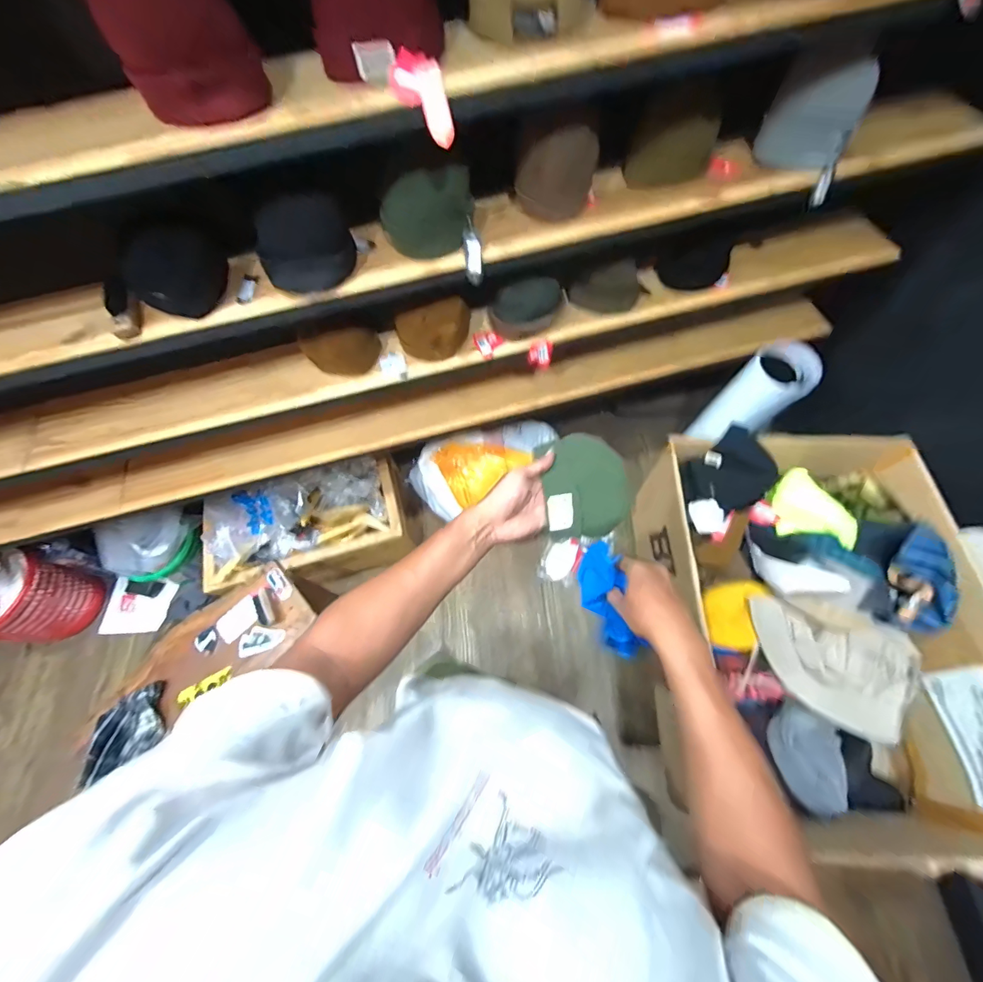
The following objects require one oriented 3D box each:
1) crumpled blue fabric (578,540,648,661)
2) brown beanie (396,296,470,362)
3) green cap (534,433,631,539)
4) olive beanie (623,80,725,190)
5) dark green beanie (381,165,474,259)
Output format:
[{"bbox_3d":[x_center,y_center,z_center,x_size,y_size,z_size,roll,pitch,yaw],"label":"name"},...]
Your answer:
[{"bbox_3d":[0.154,0.149,0.566,0.051,0.054,0.149,-14,84,-3],"label":"crumpled blue fabric"},{"bbox_3d":[-0.120,-0.337,0.862,0.155,0.121,0.084,-12,66,-2],"label":"brown beanie"},{"bbox_3d":[0.128,-0.005,0.555,0.116,0.021,0.138,-11,102,-9],"label":"green cap"},{"bbox_3d":[0.307,-0.599,0.708,0.140,0.132,0.065,20,69,12],"label":"olive beanie"},{"bbox_3d":[-0.103,-0.441,0.668,0.150,0.116,0.052,-11,66,-2],"label":"dark green beanie"}]

